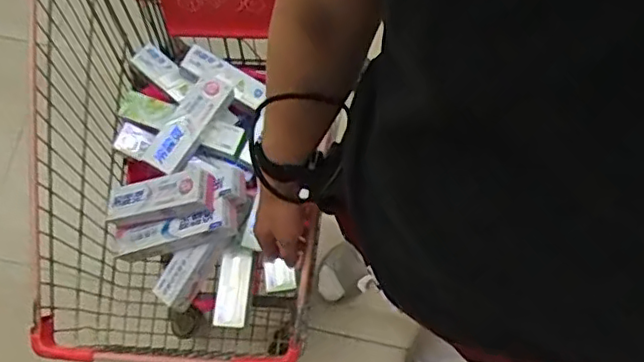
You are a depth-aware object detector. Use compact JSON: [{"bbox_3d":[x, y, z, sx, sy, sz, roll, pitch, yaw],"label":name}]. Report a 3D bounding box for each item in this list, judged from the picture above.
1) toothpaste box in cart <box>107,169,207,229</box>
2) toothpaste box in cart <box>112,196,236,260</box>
[{"bbox_3d":[-0.274,0.026,1.025,0.209,0.046,0.064,-14,73,23],"label":"toothpaste box in cart"},{"bbox_3d":[-0.250,0.087,1.046,0.229,0.061,0.057,-15,73,19],"label":"toothpaste box in cart"}]

